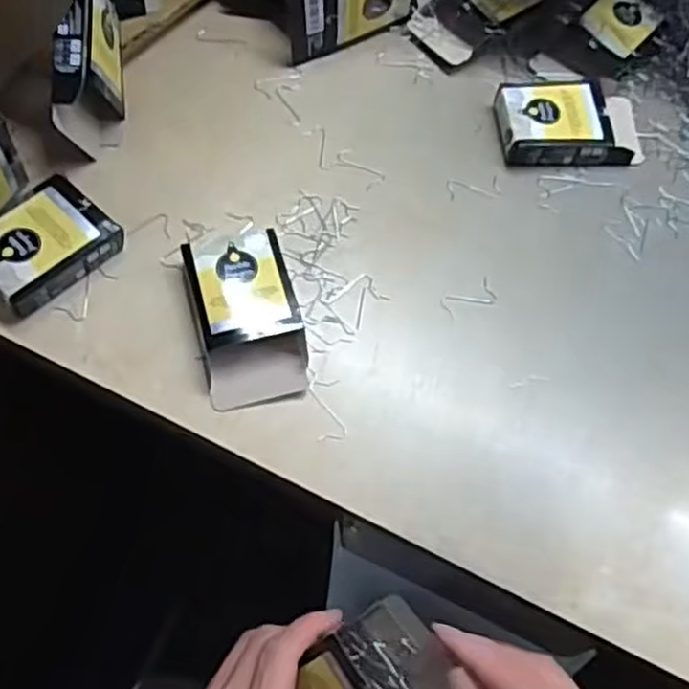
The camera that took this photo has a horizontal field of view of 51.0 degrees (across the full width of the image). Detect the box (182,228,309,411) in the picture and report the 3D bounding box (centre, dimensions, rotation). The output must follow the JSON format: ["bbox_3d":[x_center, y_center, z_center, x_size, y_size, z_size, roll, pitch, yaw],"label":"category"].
[{"bbox_3d":[-0.057,-0.020,0.414,0.057,0.028,0.105,-11,66,-11],"label":"box"}]

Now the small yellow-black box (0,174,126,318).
[{"bbox_3d":[-0.173,-0.058,0.416,0.052,0.025,0.075,40,68,13],"label":"small yellow-black box"}]

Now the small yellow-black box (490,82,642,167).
[{"bbox_3d":[0.156,-0.153,0.500,0.100,0.025,0.058,-1,65,-6],"label":"small yellow-black box"}]

